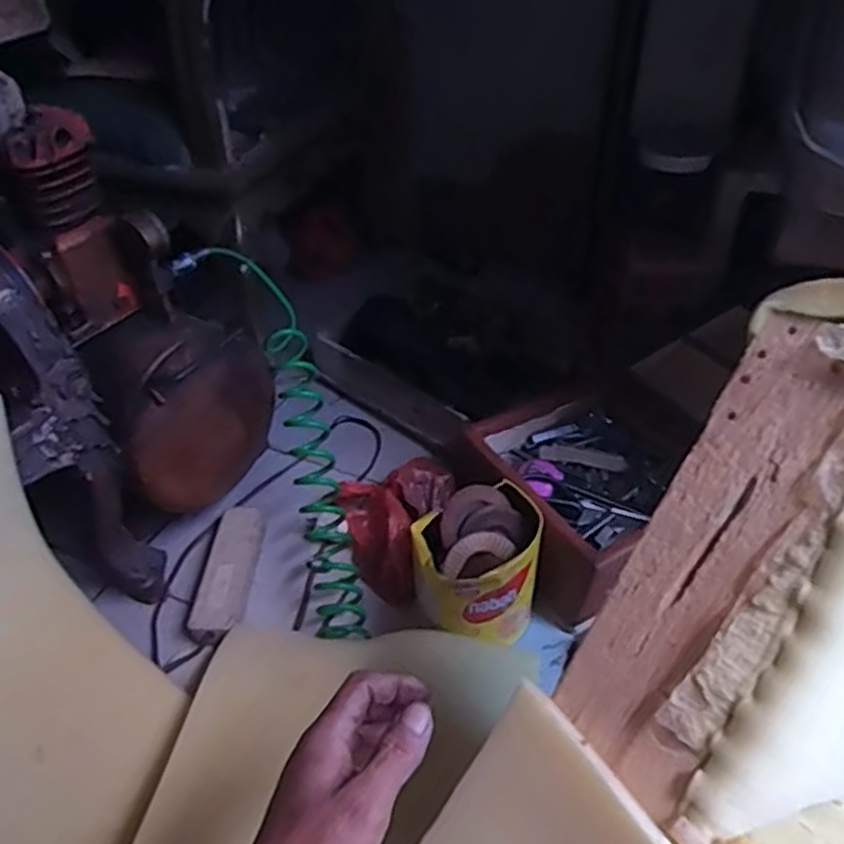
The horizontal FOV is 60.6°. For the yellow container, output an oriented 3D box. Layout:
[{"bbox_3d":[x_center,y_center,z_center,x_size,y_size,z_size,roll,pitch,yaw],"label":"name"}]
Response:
[{"bbox_3d":[0.065,0.169,0.870,0.145,0.116,0.140,-4,40,-4],"label":"yellow container"}]

